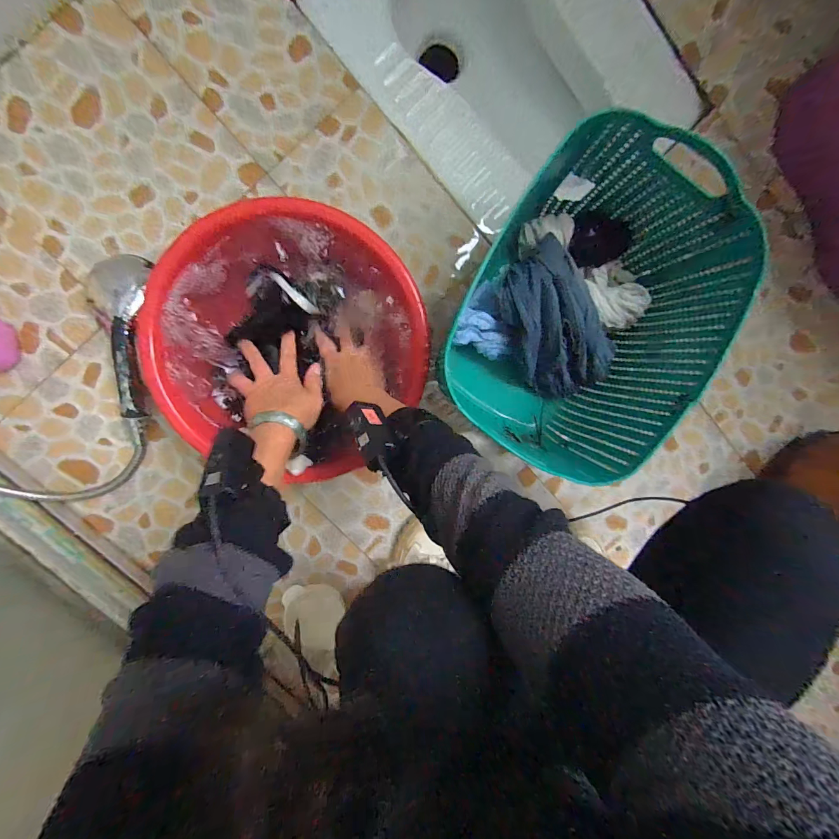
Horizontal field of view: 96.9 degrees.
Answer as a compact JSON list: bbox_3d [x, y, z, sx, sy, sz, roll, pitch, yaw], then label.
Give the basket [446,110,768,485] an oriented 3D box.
[{"bbox_3d":[0.210,-0.136,0.509,0.279,0.202,0.363,26,94,-8],"label":"basket"}]

